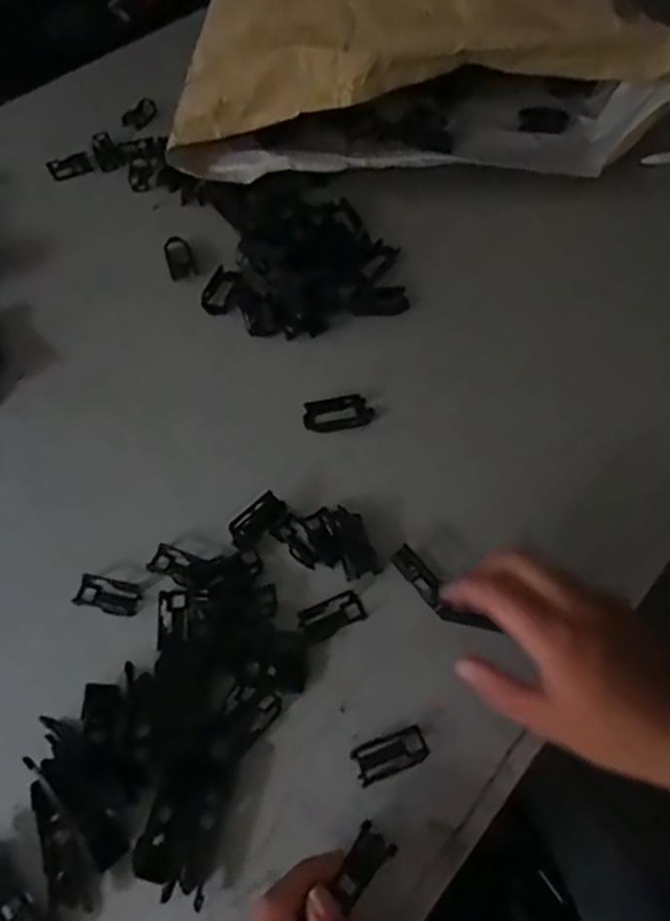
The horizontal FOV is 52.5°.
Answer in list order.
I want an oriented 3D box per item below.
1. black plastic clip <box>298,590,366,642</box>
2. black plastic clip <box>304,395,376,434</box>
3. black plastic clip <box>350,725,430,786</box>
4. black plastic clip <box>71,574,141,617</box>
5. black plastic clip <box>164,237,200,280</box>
[{"bbox_3d":[-0.002,0.095,0.415,0.039,0.006,0.020,-22,60,-13],"label":"black plastic clip"},{"bbox_3d":[0.003,-0.036,0.493,0.050,0.007,0.026,-8,58,-4],"label":"black plastic clip"},{"bbox_3d":[0.030,0.158,0.365,0.039,0.014,0.020,-20,59,-12],"label":"black plastic clip"},{"bbox_3d":[-0.140,0.084,0.421,0.039,0.008,0.019,10,58,7],"label":"black plastic clip"},{"bbox_3d":[-0.134,-0.175,0.587,0.023,0.006,0.053,-17,59,-10],"label":"black plastic clip"}]

